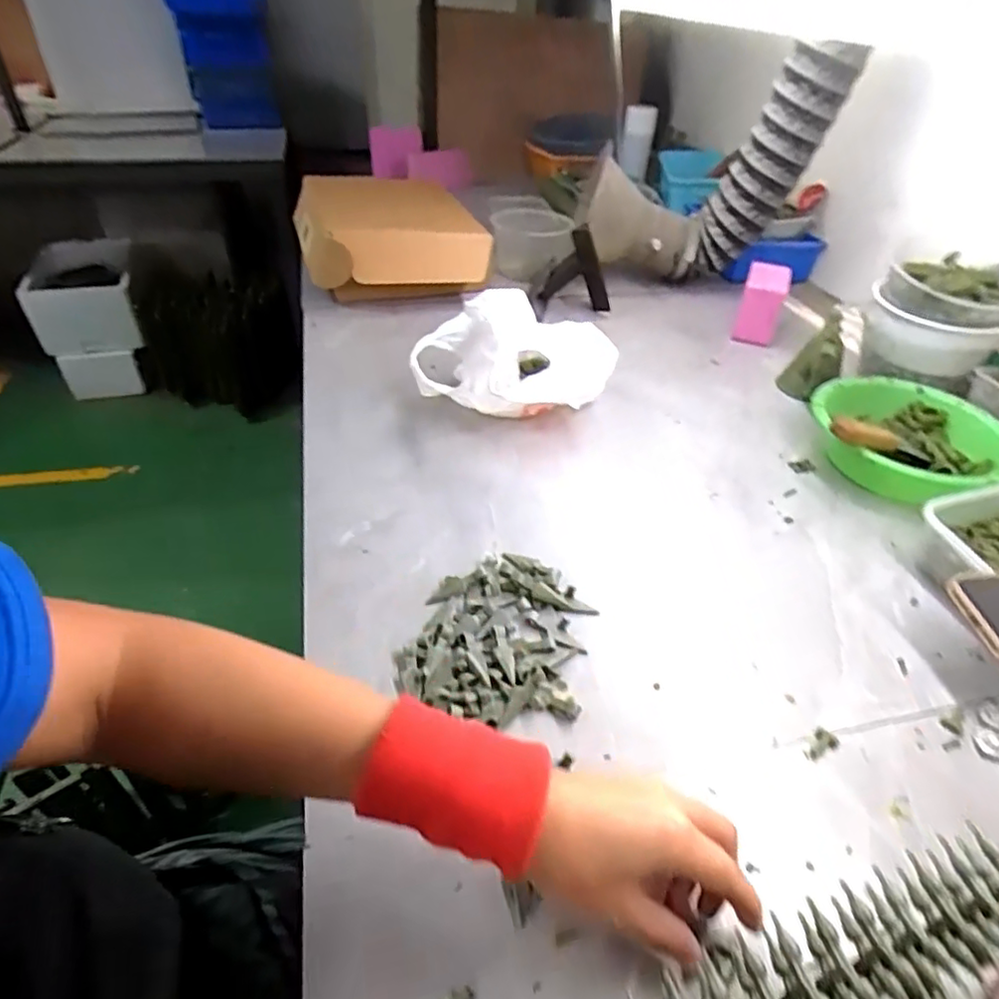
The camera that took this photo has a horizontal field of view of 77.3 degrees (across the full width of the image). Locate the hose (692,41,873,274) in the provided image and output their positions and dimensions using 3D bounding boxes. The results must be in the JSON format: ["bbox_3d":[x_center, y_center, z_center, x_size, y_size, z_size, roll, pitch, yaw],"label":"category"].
[{"bbox_3d":[0.393,-0.478,0.923,0.152,0.289,0.097,17,41,15],"label":"hose"}]

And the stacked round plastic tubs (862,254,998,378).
[{"bbox_3d":[0.565,-0.237,0.792,0.147,0.106,0.150,3,40,-2],"label":"stacked round plastic tubs"}]

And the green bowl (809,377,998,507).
[{"bbox_3d":[0.440,-0.063,0.683,0.193,0.077,0.186,3,40,-2],"label":"green bowl"}]

